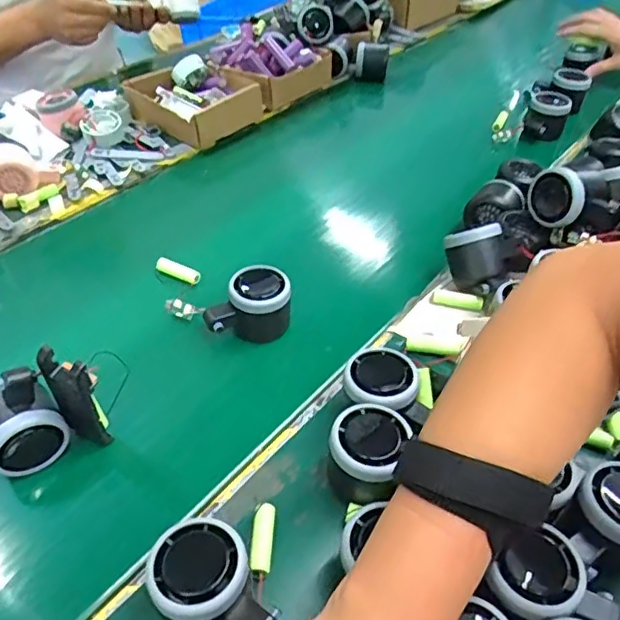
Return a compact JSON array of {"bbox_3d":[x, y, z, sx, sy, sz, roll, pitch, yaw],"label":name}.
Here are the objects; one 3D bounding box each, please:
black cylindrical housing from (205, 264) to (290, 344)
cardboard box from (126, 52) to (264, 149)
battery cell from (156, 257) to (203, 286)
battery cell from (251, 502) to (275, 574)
[{"bbox_3d":[-0.060,-0.004,0.565,0.079,0.062,0.053,-4,44,-7],"label":"black cylindrical housing"},{"bbox_3d":[-0.181,-0.316,0.882,0.174,0.058,0.158,28,49,25],"label":"cardboard box"},{"bbox_3d":[-0.143,-0.042,0.625,0.053,0.014,0.013,20,46,18],"label":"battery cell"},{"bbox_3d":[-0.031,0.155,0.394,0.013,0.014,0.048,2,44,2],"label":"battery cell"}]

